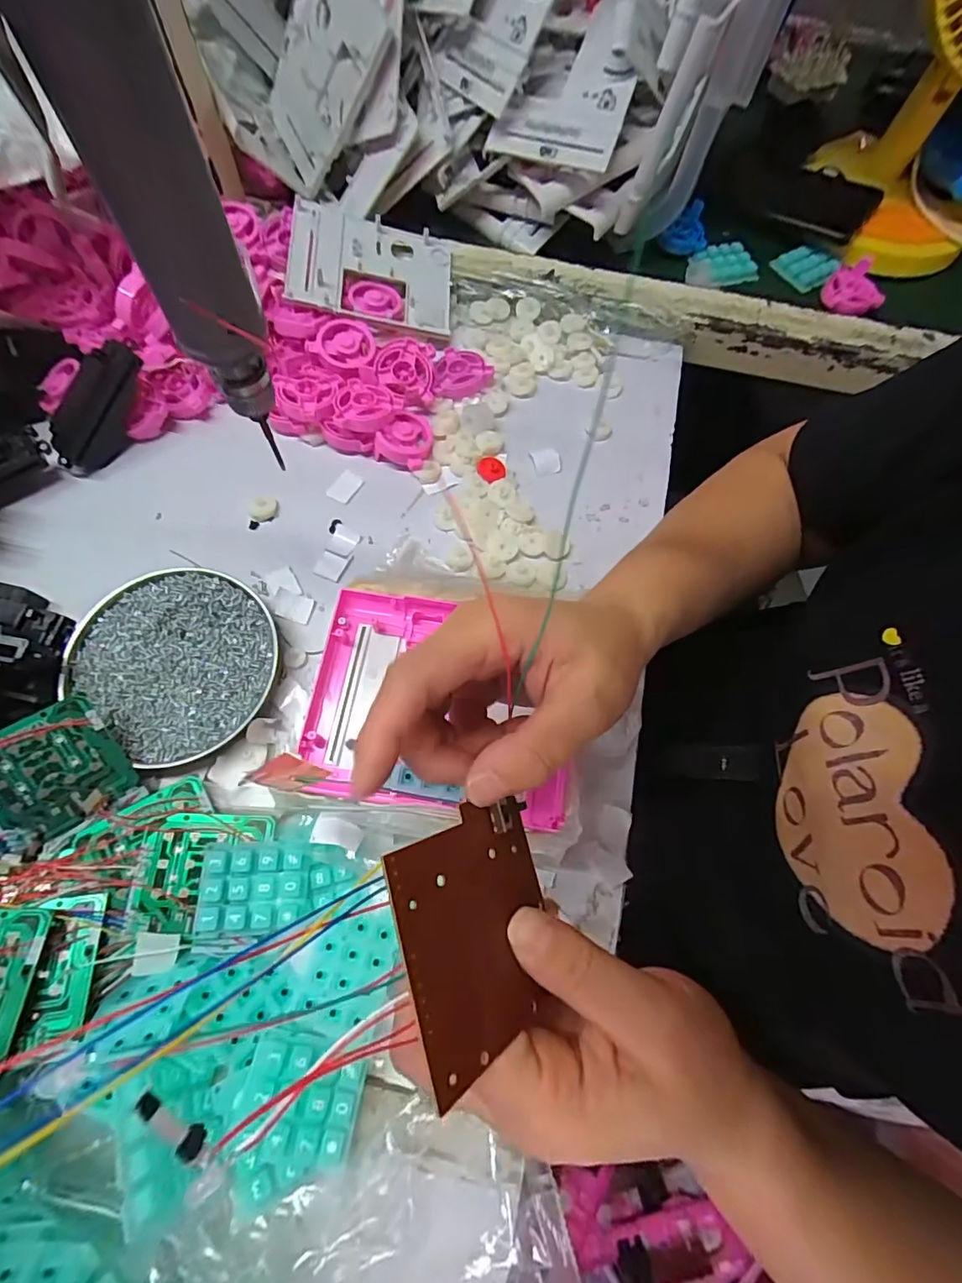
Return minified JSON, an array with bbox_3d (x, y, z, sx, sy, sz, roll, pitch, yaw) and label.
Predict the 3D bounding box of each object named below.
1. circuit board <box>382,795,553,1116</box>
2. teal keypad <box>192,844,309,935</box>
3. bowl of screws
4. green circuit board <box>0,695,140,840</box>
[{"bbox_3d":[0.002,0.094,0.171,0.006,0.069,0.068,-23,77,35],"label":"circuit board"},{"bbox_3d":[-0.134,0.142,0.296,0.057,0.013,0.046,0,71,-3],"label":"teal keypad"},{"bbox_3d":[-0.206,0.010,0.350,0.128,0.022,0.121,41,74,11],"label":"bowl of screws"},{"bbox_3d":[-0.262,0.082,0.298,0.089,0.009,0.066,-32,99,-17],"label":"green circuit board"}]

